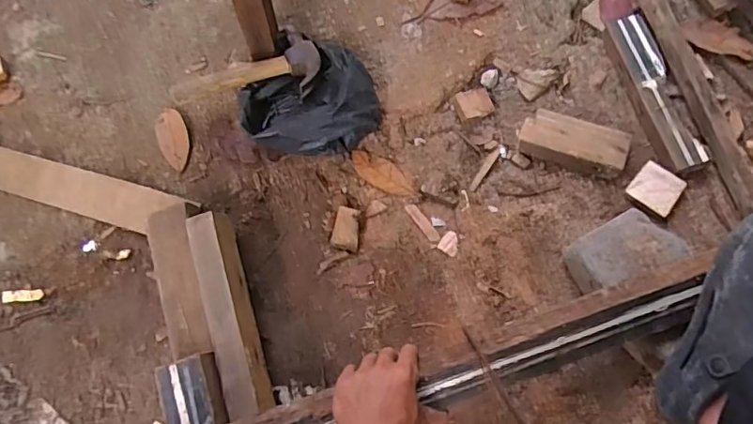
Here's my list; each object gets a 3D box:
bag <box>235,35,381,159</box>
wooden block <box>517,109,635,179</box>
[{"bbox_3d":[-0.099,-0.174,0.774,0.193,0.059,0.200,-15,72,-3],"label":"bag"},{"bbox_3d":[0.271,-0.094,0.748,0.141,0.039,0.063,19,73,8],"label":"wooden block"}]

